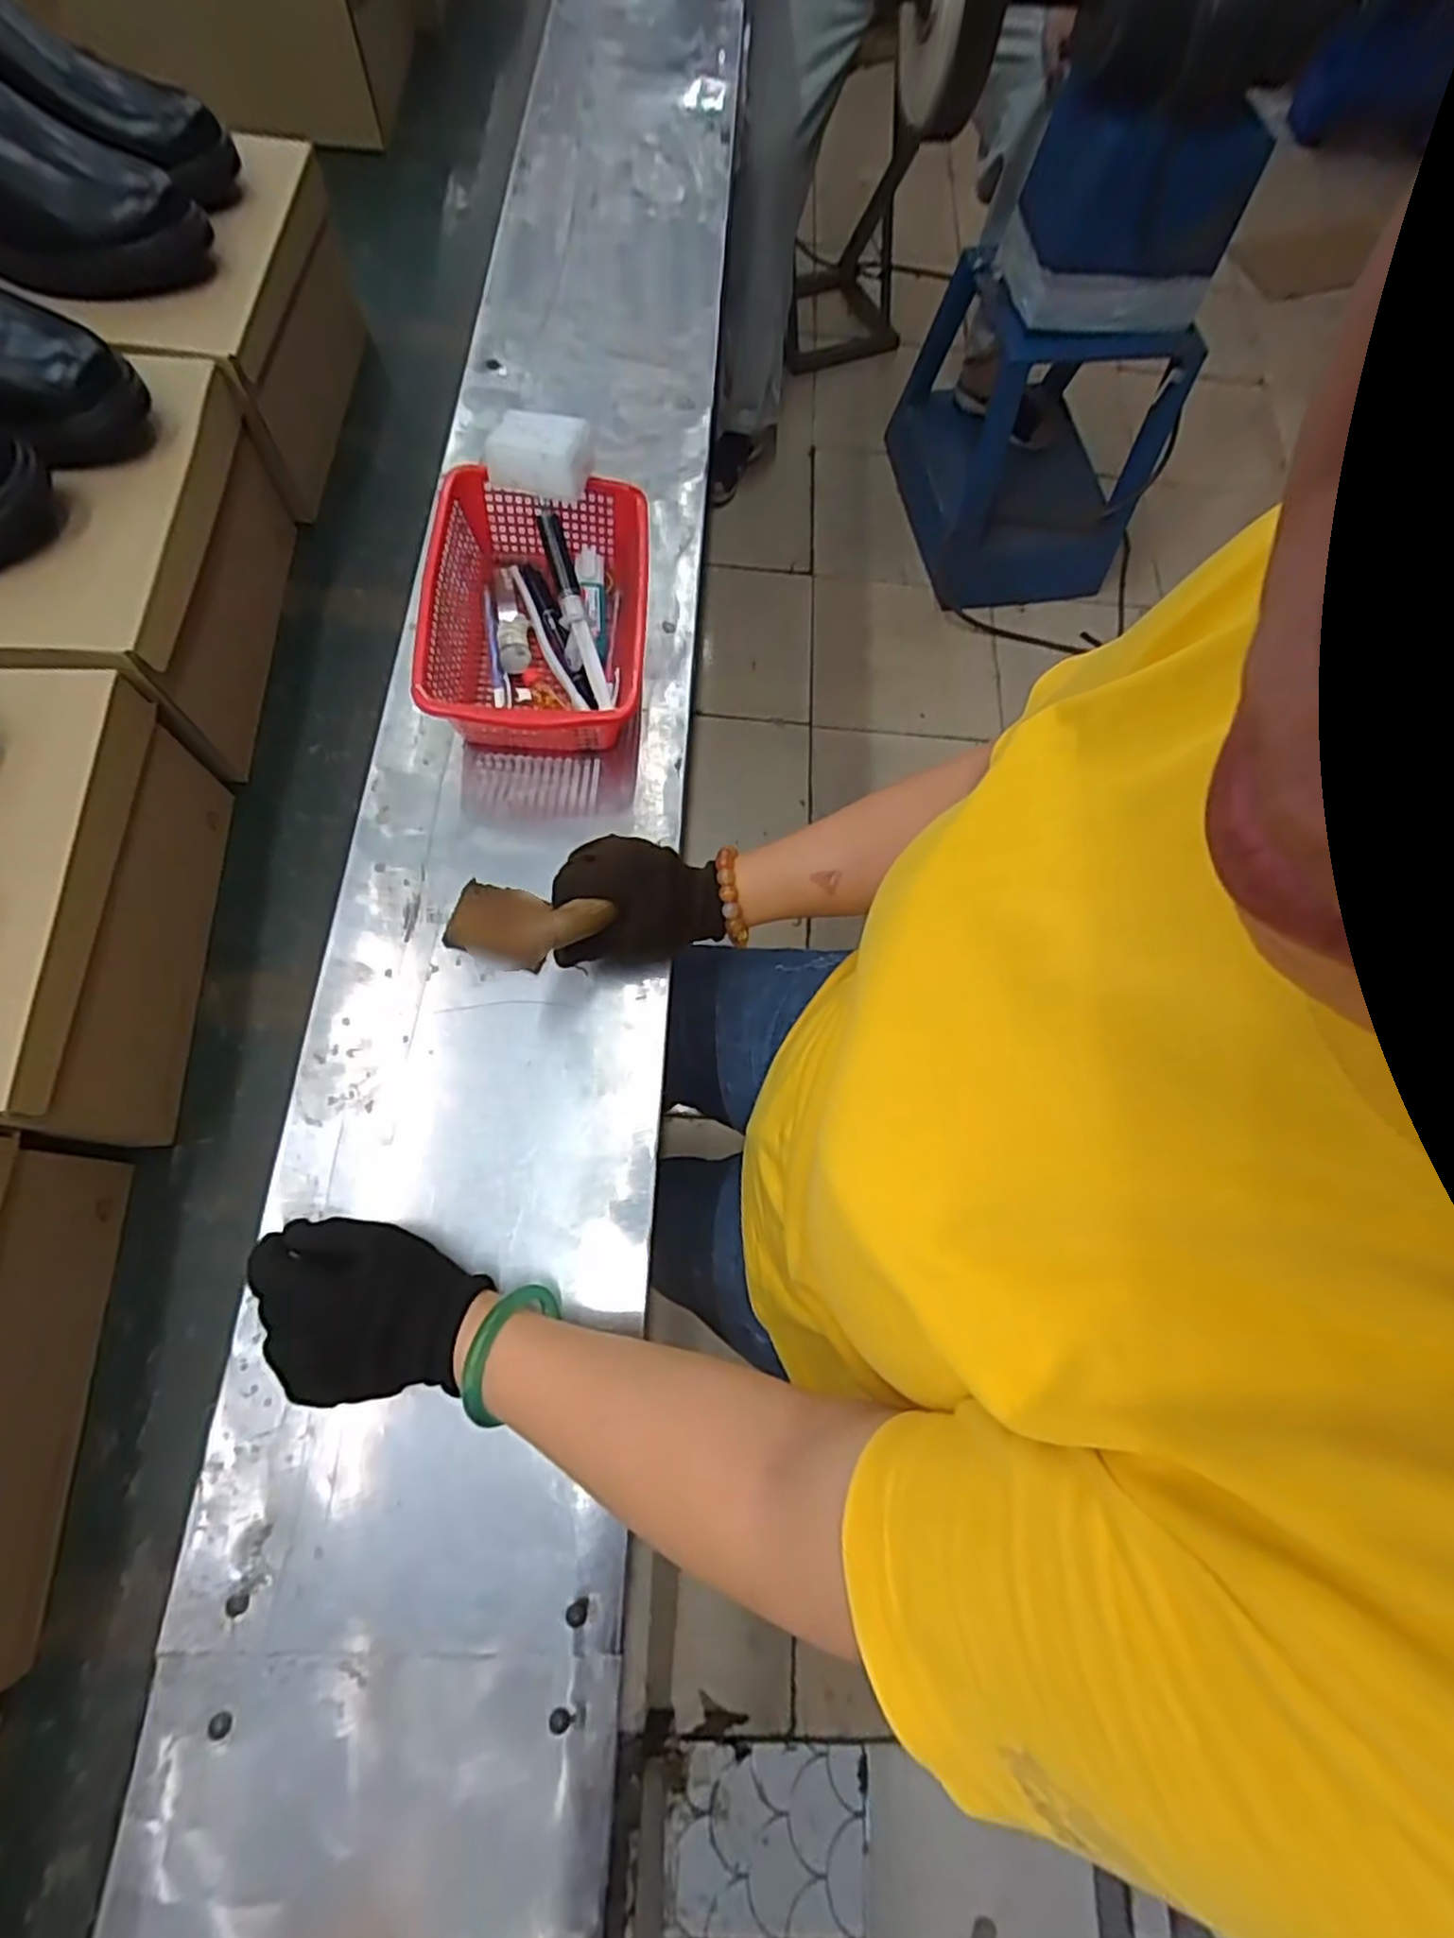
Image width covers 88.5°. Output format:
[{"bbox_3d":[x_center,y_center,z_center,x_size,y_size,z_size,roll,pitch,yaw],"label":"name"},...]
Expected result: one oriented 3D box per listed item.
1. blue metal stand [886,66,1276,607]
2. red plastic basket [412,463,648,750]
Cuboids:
[{"bbox_3d":[0.609,-1.141,1.410,0.364,0.668,0.448,-5,68,-7],"label":"blue metal stand"},{"bbox_3d":[-0.138,-0.258,0.557,0.153,0.073,0.218,3,71,-6],"label":"red plastic basket"}]

